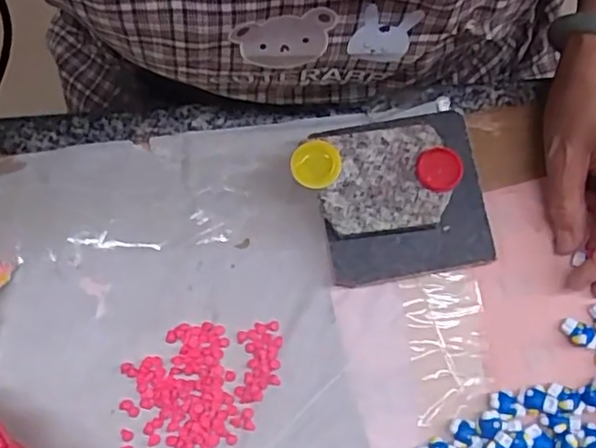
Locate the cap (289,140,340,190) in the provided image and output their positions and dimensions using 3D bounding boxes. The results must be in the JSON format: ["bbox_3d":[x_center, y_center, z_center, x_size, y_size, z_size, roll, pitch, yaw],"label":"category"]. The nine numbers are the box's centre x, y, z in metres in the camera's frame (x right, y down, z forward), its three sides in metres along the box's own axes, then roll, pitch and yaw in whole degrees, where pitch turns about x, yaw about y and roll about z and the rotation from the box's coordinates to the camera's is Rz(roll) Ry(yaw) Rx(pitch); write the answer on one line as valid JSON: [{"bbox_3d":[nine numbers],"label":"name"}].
[{"bbox_3d":[0.011,-0.036,0.374,0.029,0.004,0.030,0,79,-1],"label":"cap"}]

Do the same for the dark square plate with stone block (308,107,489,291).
[{"bbox_3d":[0.063,-0.018,0.389,0.099,0.036,0.097,-10,79,-3],"label":"dark square plate with stone block"}]

